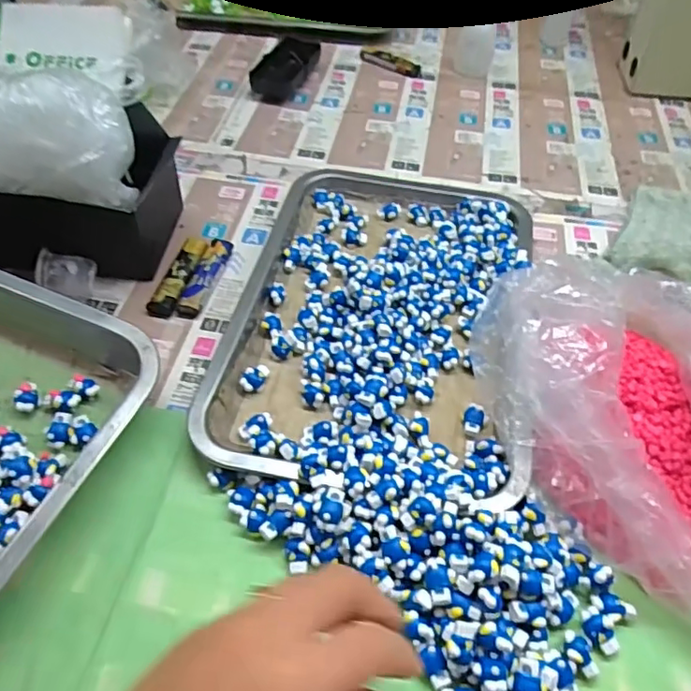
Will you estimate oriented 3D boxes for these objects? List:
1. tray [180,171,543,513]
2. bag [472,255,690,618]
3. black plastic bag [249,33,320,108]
[{"bbox_3d":[0.030,-0.036,0.435,0.201,0.030,0.320,11,50,6],"label":"tray"},{"bbox_3d":[0.184,0.037,0.342,0.166,0.087,0.248,-4,50,-6],"label":"bag"},{"bbox_3d":[-0.068,-0.318,0.667,0.056,0.034,0.104,15,50,9],"label":"black plastic bag"}]

